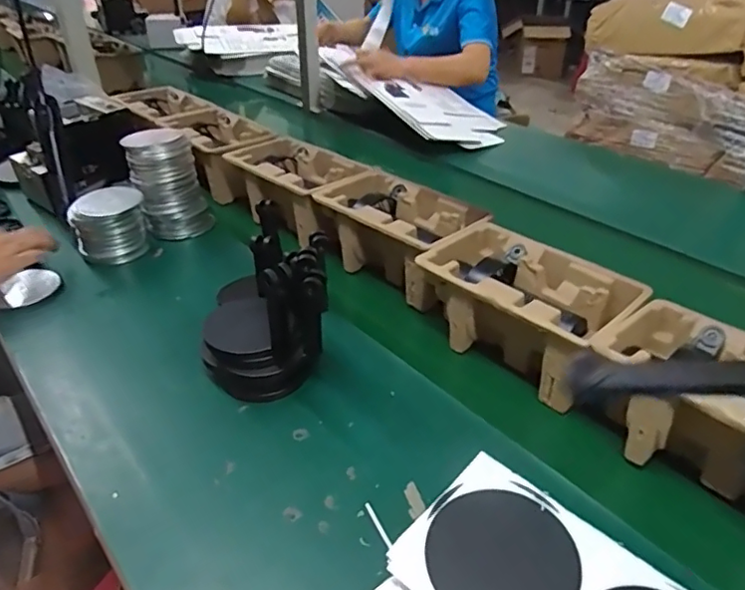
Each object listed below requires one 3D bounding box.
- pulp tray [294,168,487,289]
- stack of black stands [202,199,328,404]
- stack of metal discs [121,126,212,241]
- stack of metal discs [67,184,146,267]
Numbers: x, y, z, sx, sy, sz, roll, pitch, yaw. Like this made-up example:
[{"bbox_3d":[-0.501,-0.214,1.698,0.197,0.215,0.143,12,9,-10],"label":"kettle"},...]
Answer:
[{"bbox_3d":[0.029,-0.089,0.815,0.235,0.102,0.143,30,41,35],"label":"pulp tray"},{"bbox_3d":[-0.122,0.016,0.610,0.121,0.147,0.115,-5,34,-13],"label":"stack of black stands"},{"bbox_3d":[-0.328,-0.179,0.905,0.106,0.143,0.103,-11,36,-22],"label":"stack of metal discs"},{"bbox_3d":[-0.395,-0.104,0.846,0.096,0.091,0.082,-17,38,-29],"label":"stack of metal discs"}]

